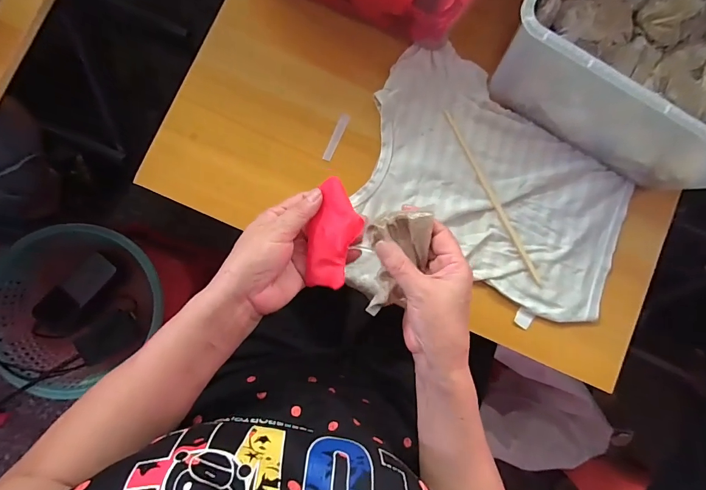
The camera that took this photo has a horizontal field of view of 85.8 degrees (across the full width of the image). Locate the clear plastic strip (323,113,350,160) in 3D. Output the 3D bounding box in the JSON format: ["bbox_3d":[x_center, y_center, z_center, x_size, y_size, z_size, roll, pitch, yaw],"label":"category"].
[{"bbox_3d":[-0.019,-0.125,0.442,0.011,0.005,0.059,24,85,-3],"label":"clear plastic strip"}]

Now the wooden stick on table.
[{"bbox_3d":[0.163,-0.056,0.443,0.009,0.009,0.225,-26,89,-6],"label":"wooden stick on table"}]

